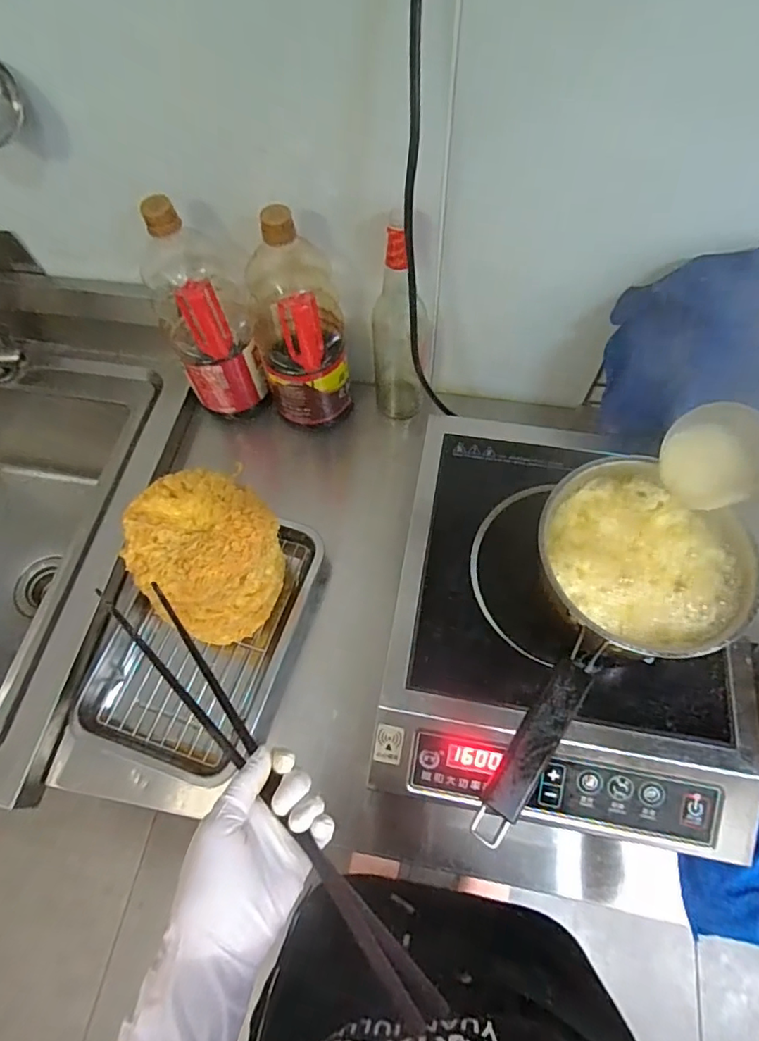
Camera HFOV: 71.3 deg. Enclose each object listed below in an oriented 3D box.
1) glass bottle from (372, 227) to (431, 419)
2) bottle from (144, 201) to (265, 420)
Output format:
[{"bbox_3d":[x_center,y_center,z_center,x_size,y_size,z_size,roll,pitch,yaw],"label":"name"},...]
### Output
[{"bbox_3d":[0.028,-0.240,0.667,0.070,0.278,0.068,-1,65,2],"label":"glass bottle"},{"bbox_3d":[-0.223,-0.260,0.670,0.112,0.265,0.102,-24,66,-9],"label":"bottle"}]

